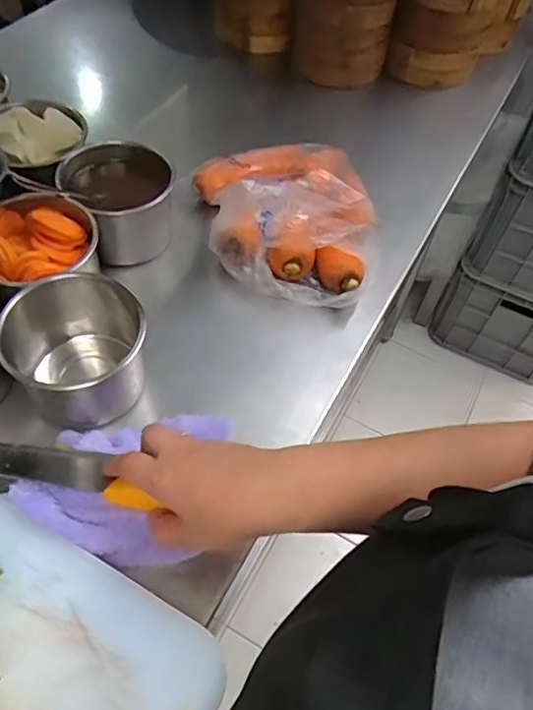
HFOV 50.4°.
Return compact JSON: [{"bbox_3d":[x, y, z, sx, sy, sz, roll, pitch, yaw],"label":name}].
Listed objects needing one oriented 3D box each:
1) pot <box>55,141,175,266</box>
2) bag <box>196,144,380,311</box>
[{"bbox_3d":[-0.159,-0.159,0.624,0.111,0.105,0.100,-8,56,-10],"label":"pot"},{"bbox_3d":[0.017,-0.161,0.614,0.192,0.103,0.173,8,55,1],"label":"bag"}]

